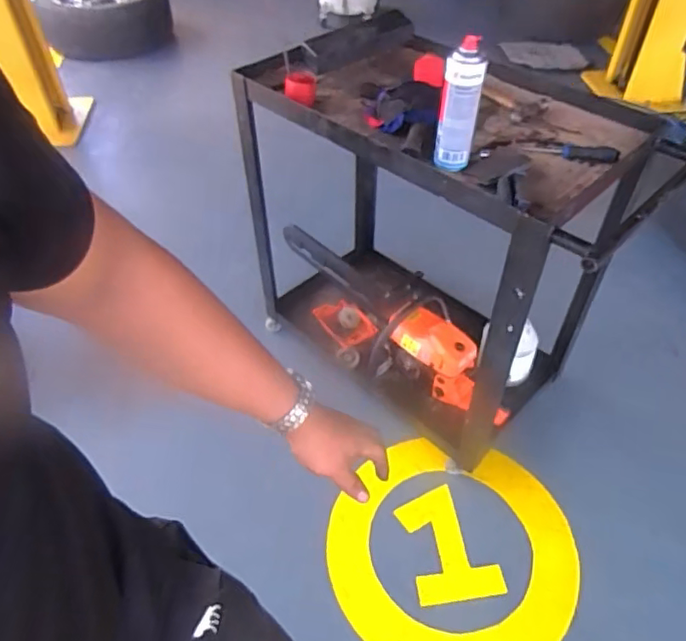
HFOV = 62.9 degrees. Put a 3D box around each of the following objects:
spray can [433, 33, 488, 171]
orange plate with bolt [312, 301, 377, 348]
[{"bbox_3d":[0.201,-0.371,0.978,0.066,0.209,0.063,2,49,-2],"label":"spray can"},{"bbox_3d":[0.002,0.004,1.804,0.133,0.025,0.192,-28,56,-24],"label":"orange plate with bolt"}]

